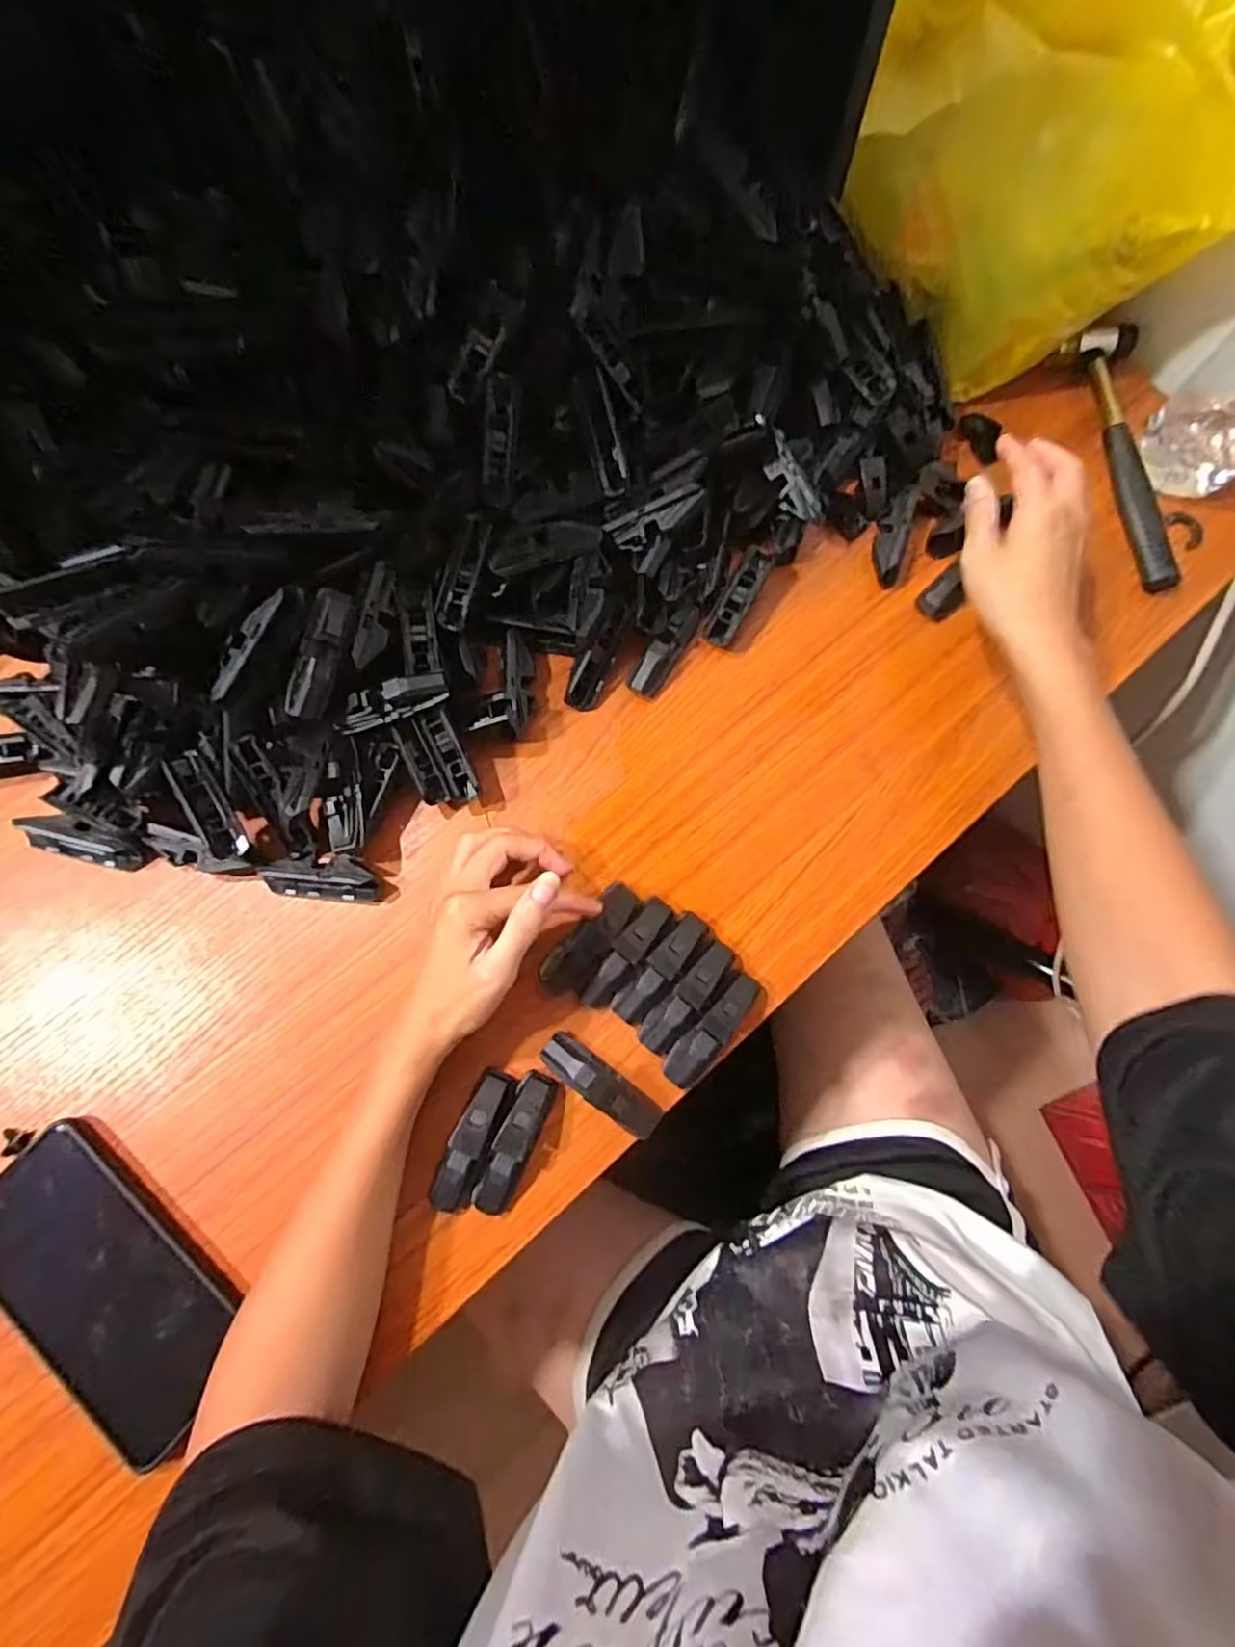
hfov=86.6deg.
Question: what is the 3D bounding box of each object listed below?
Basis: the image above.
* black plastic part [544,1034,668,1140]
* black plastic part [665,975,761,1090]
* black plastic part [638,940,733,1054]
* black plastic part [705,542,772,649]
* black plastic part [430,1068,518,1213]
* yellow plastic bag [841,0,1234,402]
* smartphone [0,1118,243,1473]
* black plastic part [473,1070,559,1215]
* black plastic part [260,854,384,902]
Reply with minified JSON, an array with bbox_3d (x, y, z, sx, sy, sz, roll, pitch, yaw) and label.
[{"bbox_3d":[-0.008,0.146,0.365,0.074,0.022,0.018,36,78,8],"label":"black plastic part"},{"bbox_3d":[0.054,0.116,0.371,0.018,0.025,0.073,41,78,9],"label":"black plastic part"},{"bbox_3d":[0.040,0.100,0.377,0.019,0.021,0.071,37,78,8],"label":"black plastic part"},{"bbox_3d":[0.082,-0.154,0.443,0.018,0.022,0.071,29,77,6],"label":"black plastic part"},{"bbox_3d":[-0.077,0.169,0.351,0.021,0.019,0.073,23,76,5],"label":"black plastic part"},{"bbox_3d":[0.252,-0.451,0.396,0.173,0.222,0.274,-31,77,-8],"label":"yellow plastic bag"},{"bbox_3d":[-0.265,0.235,0.337,0.158,0.012,0.085,36,81,7],"label":"smartphone"},{"bbox_3d":[-0.055,0.173,0.355,0.021,0.023,0.074,22,76,5],"label":"black plastic part"},{"bbox_3d":[-0.176,0.031,0.389,0.069,0.021,0.024,4,76,0],"label":"black plastic part"}]

